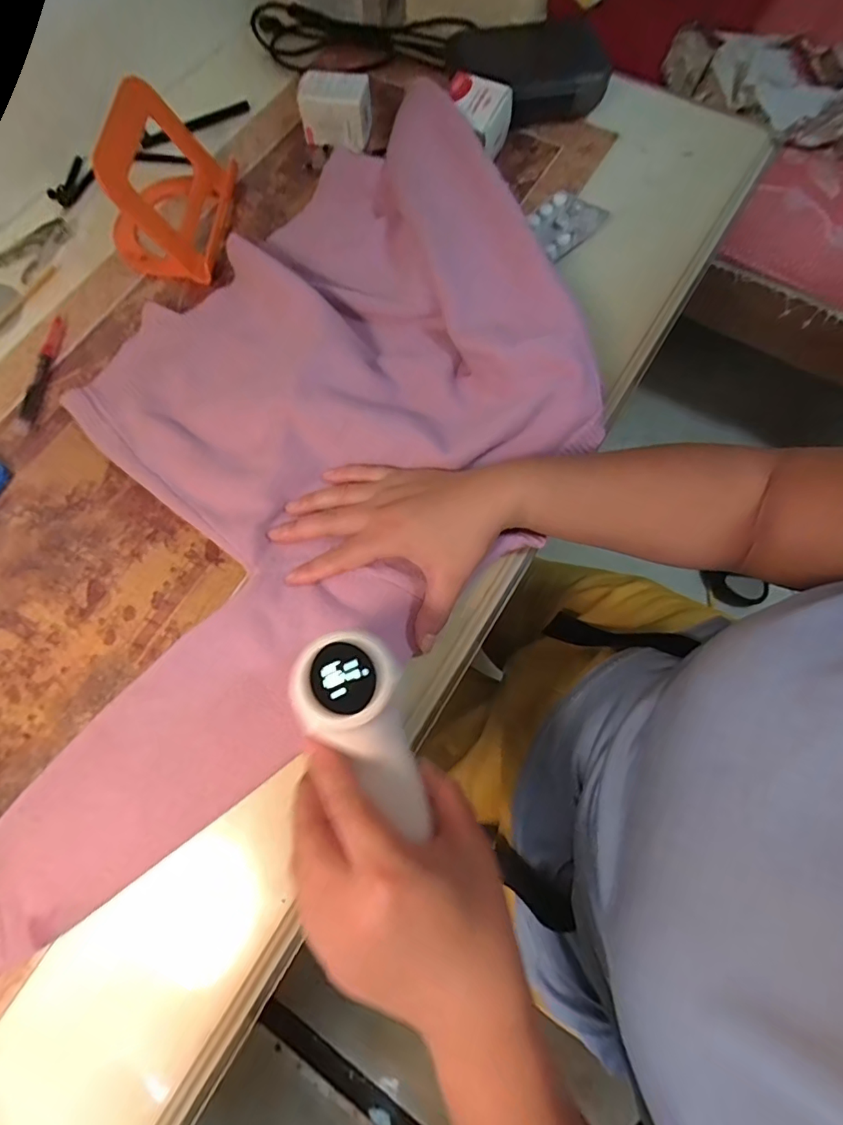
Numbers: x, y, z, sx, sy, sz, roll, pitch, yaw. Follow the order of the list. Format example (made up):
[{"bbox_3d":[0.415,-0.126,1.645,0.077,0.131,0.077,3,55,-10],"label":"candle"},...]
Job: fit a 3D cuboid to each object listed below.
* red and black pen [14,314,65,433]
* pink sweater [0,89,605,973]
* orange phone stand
[{"bbox_3d":[-0.314,-0.157,0.424,0.013,0.009,0.108,7,72,5],"label":"red and black pen"},{"bbox_3d":[-0.102,-0.060,0.374,0.357,0.056,0.648,24,77,10],"label":"pink sweater"},{"bbox_3d":[-0.230,-0.326,0.438,0.104,0.083,0.133,-4,71,1],"label":"orange phone stand"}]

